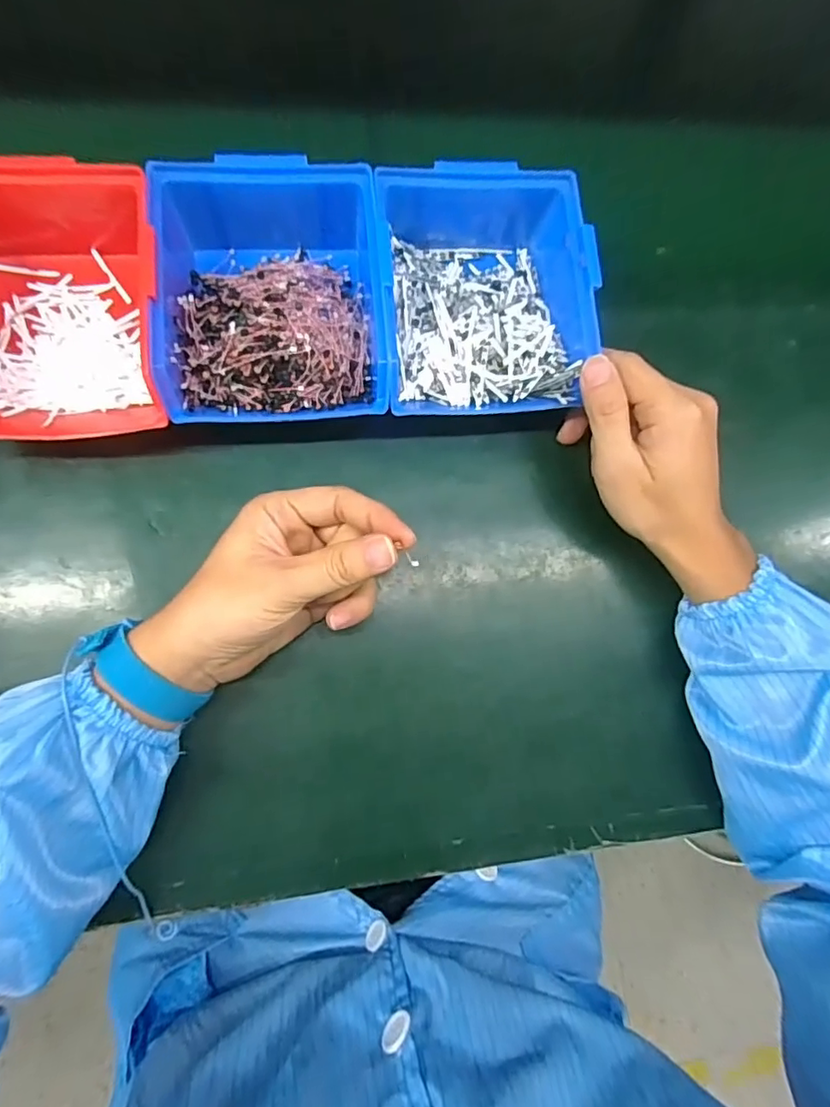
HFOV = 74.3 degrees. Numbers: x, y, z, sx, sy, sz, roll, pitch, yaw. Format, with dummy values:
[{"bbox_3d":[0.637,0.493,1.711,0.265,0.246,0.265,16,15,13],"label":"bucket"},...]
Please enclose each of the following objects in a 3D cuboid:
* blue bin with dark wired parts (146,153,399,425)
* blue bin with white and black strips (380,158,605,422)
[{"bbox_3d":[-0.080,-0.149,0.323,0.122,0.071,0.146,-5,83,-7],"label":"blue bin with dark wired parts"},{"bbox_3d":[0.039,-0.164,0.336,0.120,0.062,0.155,-4,83,-7],"label":"blue bin with white and black strips"}]

